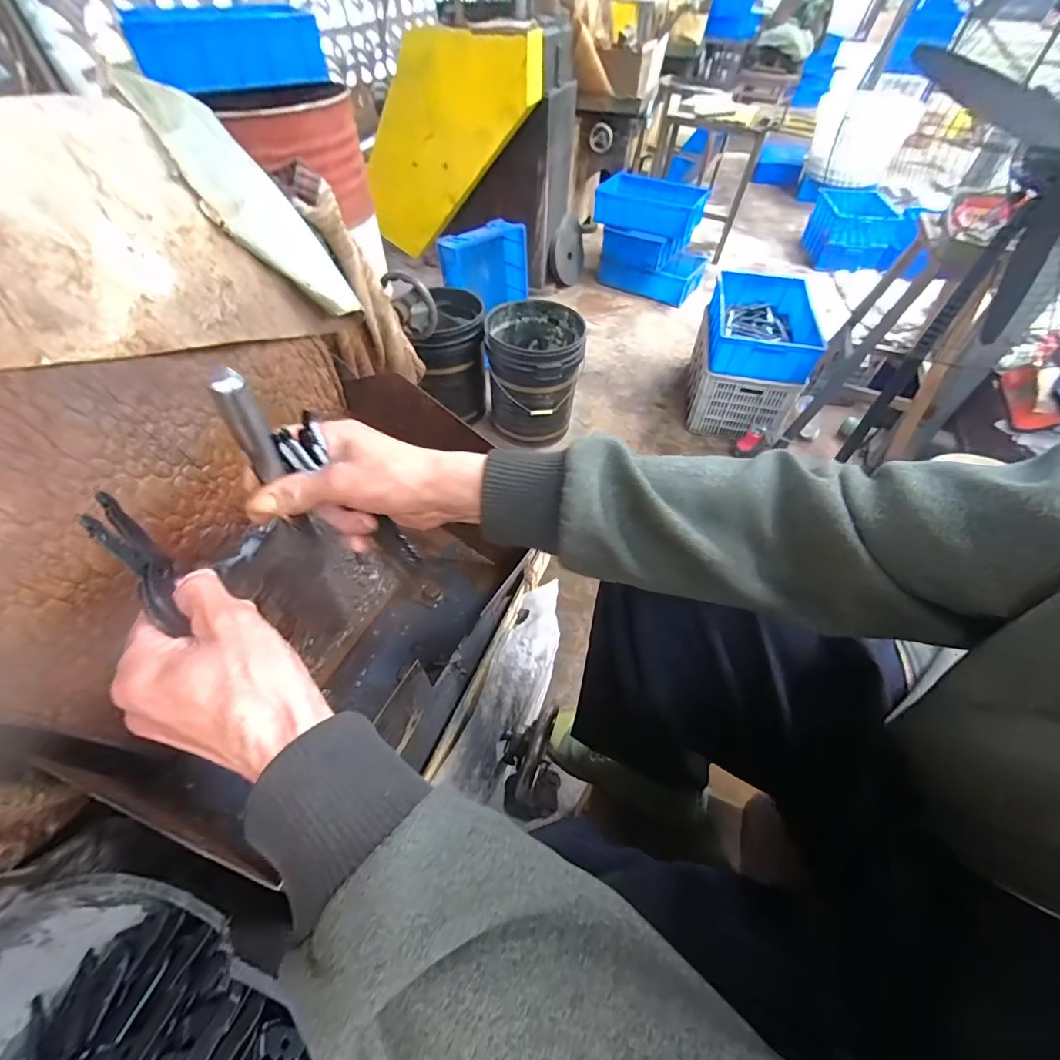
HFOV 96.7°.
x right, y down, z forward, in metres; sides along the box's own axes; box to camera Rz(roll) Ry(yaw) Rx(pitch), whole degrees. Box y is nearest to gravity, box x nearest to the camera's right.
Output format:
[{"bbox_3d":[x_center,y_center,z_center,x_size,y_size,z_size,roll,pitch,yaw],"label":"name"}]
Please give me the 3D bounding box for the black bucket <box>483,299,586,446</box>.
[{"bbox_3d":[0.010,-0.579,1.788,0.338,0.408,0.324,1,51,-2],"label":"black bucket"}]

